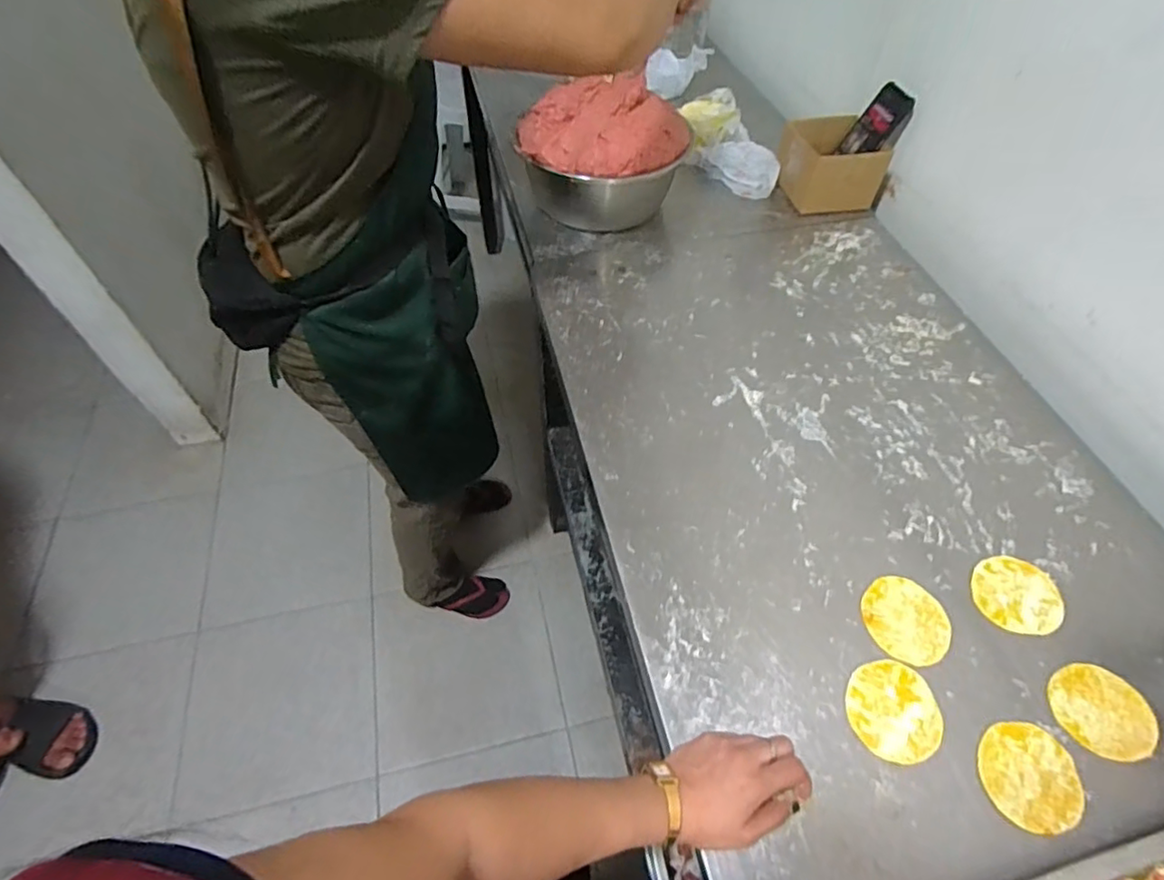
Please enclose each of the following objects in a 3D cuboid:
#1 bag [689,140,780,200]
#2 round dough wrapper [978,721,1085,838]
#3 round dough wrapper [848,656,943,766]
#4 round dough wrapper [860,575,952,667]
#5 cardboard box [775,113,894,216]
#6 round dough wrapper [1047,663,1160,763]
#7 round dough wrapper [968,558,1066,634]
[{"bbox_3d":[0.287,-0.499,1.075,0.098,0.050,0.156,-34,62,-23],"label":"bag"},{"bbox_3d":[0.390,0.292,0.513,0.078,0.005,0.088,39,62,23],"label":"round dough wrapper"},{"bbox_3d":[0.287,0.248,0.543,0.082,0.004,0.084,1,54,-1],"label":"round dough wrapper"},{"bbox_3d":[0.328,0.180,0.596,0.078,0.004,0.087,-17,57,-13],"label":"round dough wrapper"},{"bbox_3d":[0.431,-0.478,1.029,0.150,0.098,0.135,-6,55,-5],"label":"cardboard box"},{"bbox_3d":[0.482,0.251,0.547,0.086,0.004,0.082,-1,51,1],"label":"round dough wrapper"},{"bbox_3d":[0.452,0.161,0.613,0.083,0.004,0.084,1,54,-1],"label":"round dough wrapper"}]

